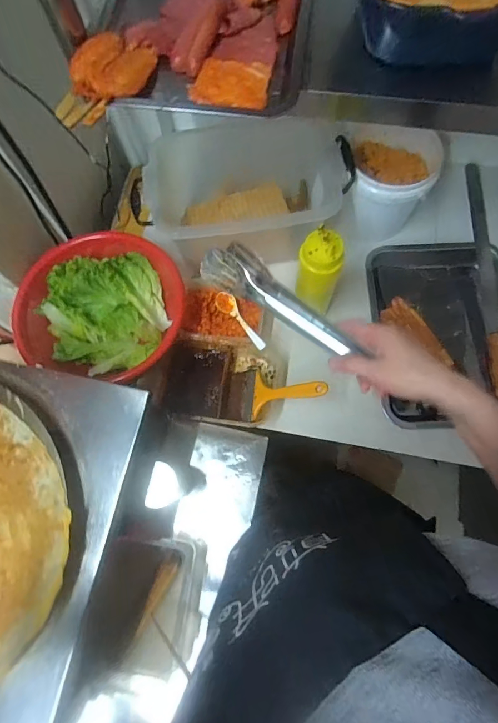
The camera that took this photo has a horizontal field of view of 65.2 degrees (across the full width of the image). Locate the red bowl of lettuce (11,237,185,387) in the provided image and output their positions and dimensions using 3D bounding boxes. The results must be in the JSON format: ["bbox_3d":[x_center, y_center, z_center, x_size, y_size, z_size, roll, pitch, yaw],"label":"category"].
[{"bbox_3d":[-0.254,-0.092,0.698,0.281,0.089,0.265,10,74,5],"label":"red bowl of lettuce"}]

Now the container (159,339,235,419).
[{"bbox_3d":[-0.095,0.035,0.693,0.119,0.066,0.131,7,74,4],"label":"container"}]

